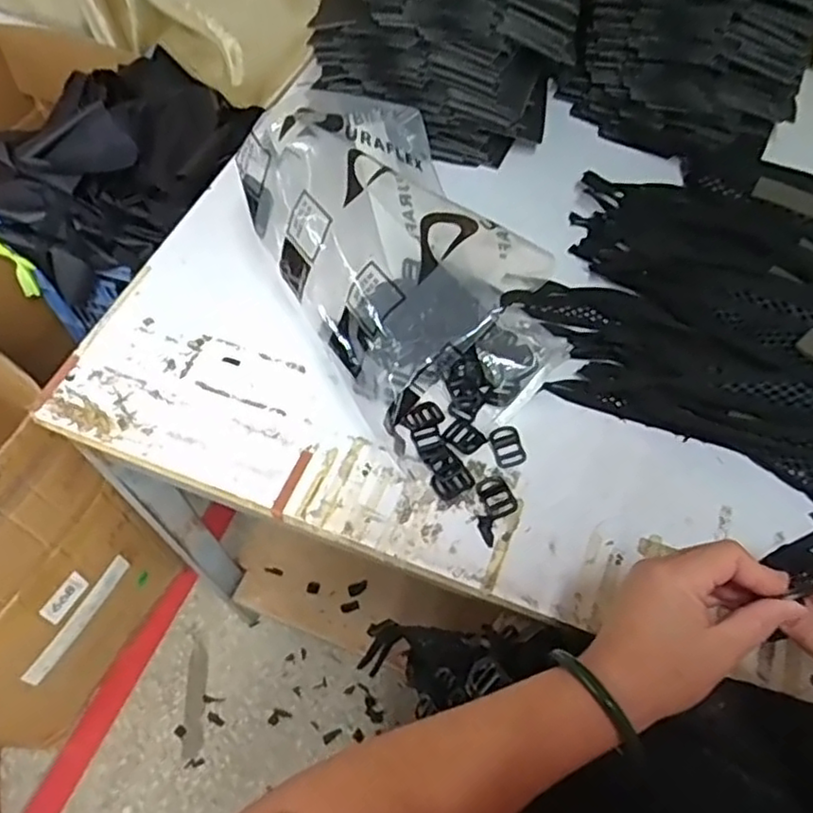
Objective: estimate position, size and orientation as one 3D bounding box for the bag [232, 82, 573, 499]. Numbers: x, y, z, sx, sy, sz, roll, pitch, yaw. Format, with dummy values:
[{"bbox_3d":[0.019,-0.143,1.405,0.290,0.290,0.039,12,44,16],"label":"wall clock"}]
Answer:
[{"bbox_3d":[0.006,-0.131,0.610,0.232,0.178,0.322,-34,64,-18],"label":"bag"}]

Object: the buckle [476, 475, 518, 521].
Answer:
[{"bbox_3d":[0.077,0.077,0.578,0.027,0.008,0.039,-22,60,-11],"label":"buckle"}]

